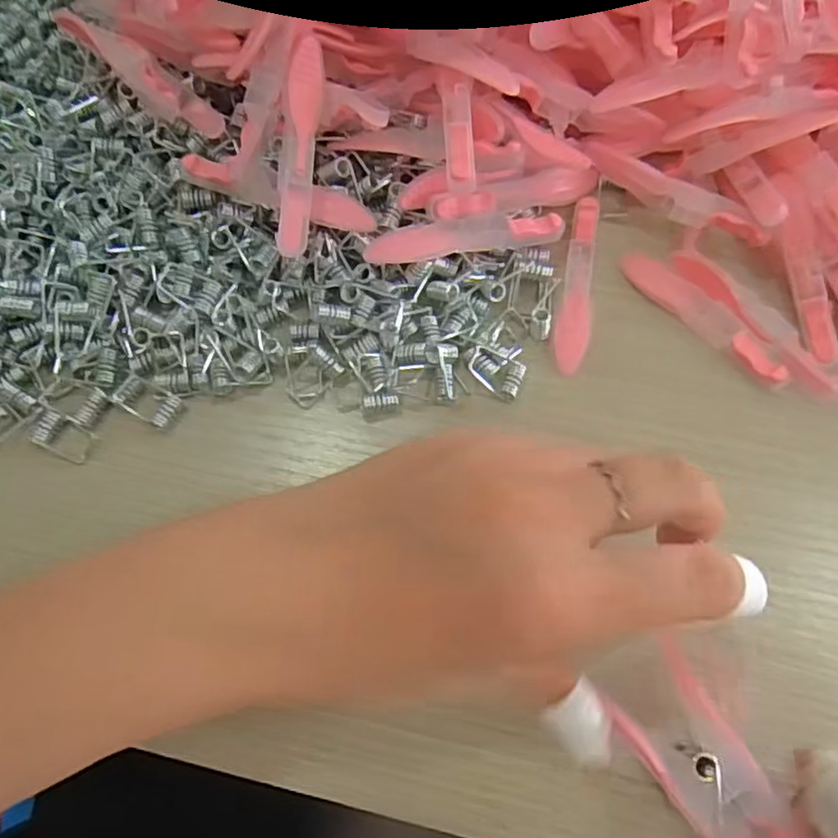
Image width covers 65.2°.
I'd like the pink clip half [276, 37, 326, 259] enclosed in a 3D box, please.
[{"bbox_3d":[-0.044,-0.100,0.242,0.012,0.008,0.078,5,90,3],"label":"pink clip half"}]

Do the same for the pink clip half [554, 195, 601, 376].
[{"bbox_3d":[0.064,-0.056,0.262,0.013,0.010,0.078,9,70,4],"label":"pink clip half"}]

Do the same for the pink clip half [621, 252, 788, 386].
[{"bbox_3d":[0.112,-0.040,0.257,0.015,0.007,0.074,-40,74,-13],"label":"pink clip half"}]

